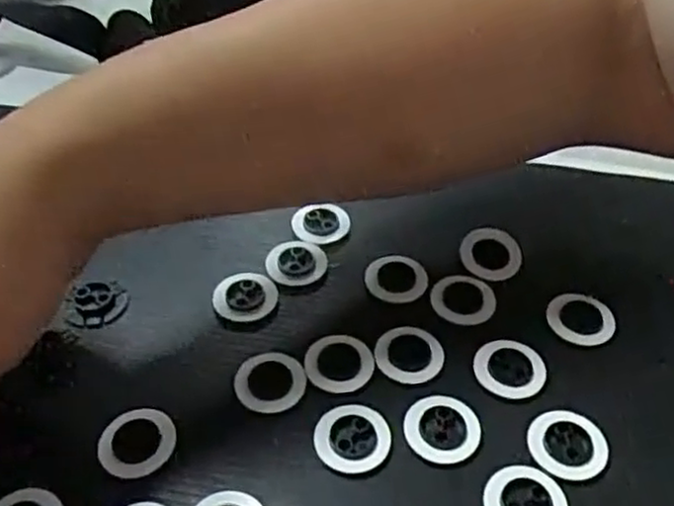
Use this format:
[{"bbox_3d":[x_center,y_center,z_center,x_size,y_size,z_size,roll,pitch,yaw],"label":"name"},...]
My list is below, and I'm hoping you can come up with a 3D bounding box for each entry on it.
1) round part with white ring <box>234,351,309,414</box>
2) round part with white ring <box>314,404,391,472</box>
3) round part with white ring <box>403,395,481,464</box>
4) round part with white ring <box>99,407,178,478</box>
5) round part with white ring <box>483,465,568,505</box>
[{"bbox_3d":[-0.026,0.051,0.286,0.027,0.005,0.025,-2,45,2],"label":"round part with white ring"},{"bbox_3d":[0.006,0.068,0.269,0.027,0.004,0.028,-2,45,2],"label":"round part with white ring"},{"bbox_3d":[0.040,0.065,0.271,0.027,0.004,0.027,-2,45,2],"label":"round part with white ring"},{"bbox_3d":[-0.074,0.070,0.268,0.028,0.004,0.026,-2,45,2],"label":"round part with white ring"},{"bbox_3d":[0.066,0.086,0.250,0.027,0.004,0.027,-2,45,2],"label":"round part with white ring"}]

